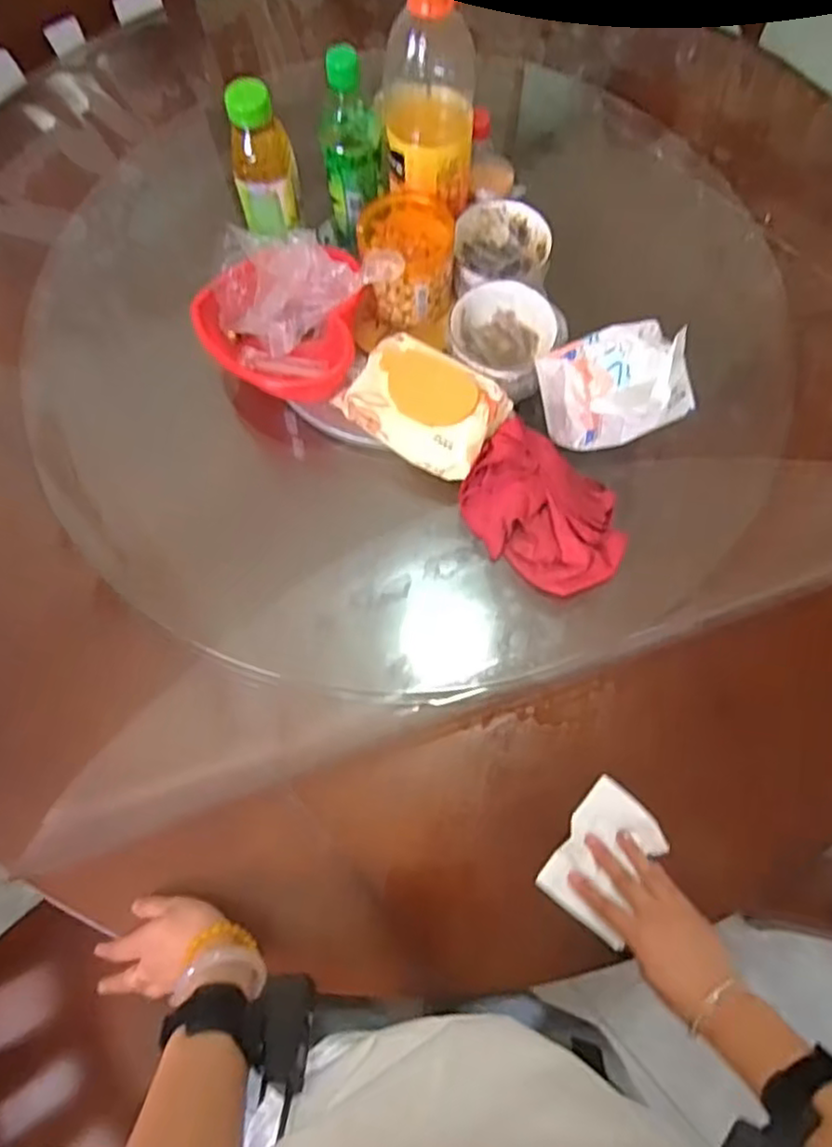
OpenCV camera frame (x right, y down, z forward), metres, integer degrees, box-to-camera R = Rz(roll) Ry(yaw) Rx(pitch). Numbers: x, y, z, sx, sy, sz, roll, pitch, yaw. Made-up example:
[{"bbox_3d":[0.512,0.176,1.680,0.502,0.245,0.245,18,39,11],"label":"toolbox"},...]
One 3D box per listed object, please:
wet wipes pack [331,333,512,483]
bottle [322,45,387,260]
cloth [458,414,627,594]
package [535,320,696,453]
[{"bbox_3d":[0.008,-0.169,0.690,0.146,0.047,0.103,29,74,11],"label":"wet wipes pack"},{"bbox_3d":[-0.064,-0.428,0.697,0.062,0.188,0.066,-3,70,0],"label":"bottle"},{"bbox_3d":[0.125,-0.063,0.672,0.169,0.049,0.118,43,77,14],"label":"cloth"},{"bbox_3d":[0.195,-0.188,0.666,0.128,0.078,0.099,-19,71,-5],"label":"package"}]

